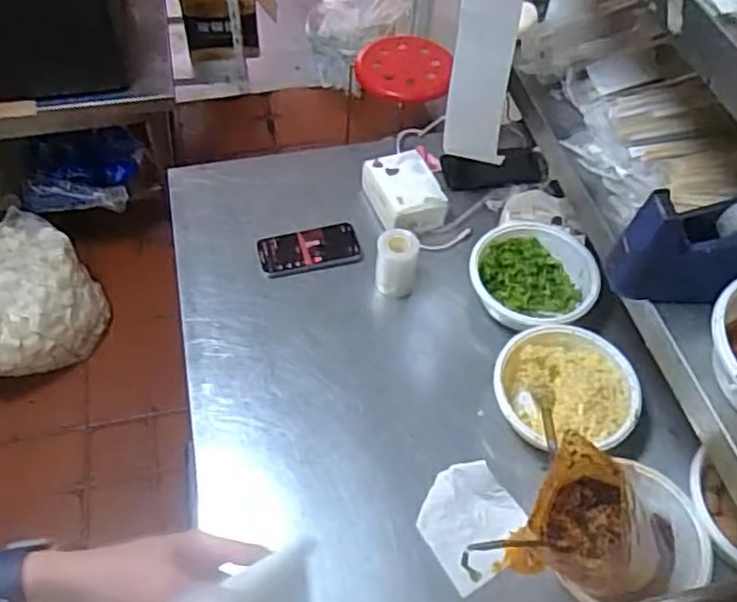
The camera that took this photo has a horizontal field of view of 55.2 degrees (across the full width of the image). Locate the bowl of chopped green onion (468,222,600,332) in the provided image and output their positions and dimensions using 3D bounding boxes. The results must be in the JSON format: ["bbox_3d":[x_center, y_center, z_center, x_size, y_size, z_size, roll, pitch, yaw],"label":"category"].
[{"bbox_3d":[0.220,-0.025,0.963,0.163,0.060,0.171,1,53,-2],"label":"bowl of chopped green onion"}]

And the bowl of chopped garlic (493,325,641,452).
[{"bbox_3d":[0.236,0.111,0.864,0.166,0.060,0.155,1,53,-2],"label":"bowl of chopped garlic"}]

